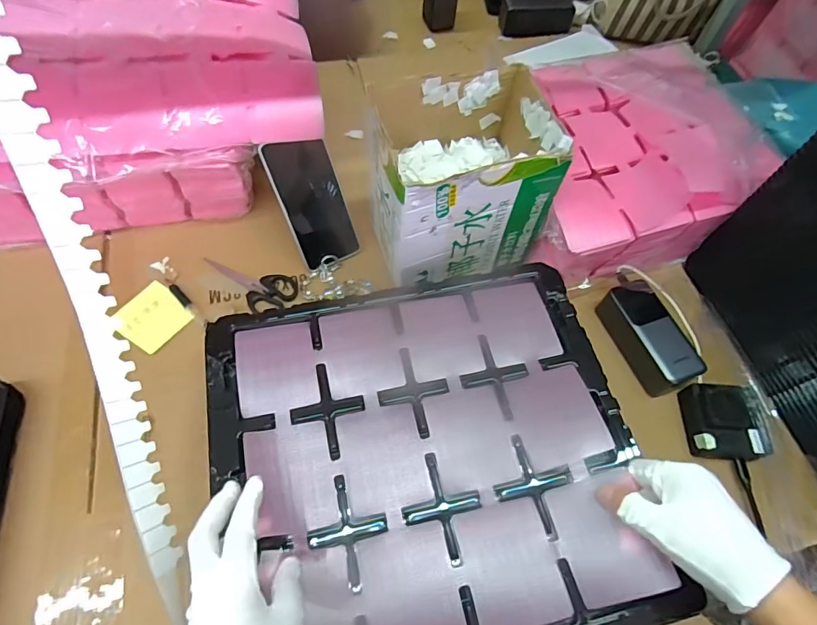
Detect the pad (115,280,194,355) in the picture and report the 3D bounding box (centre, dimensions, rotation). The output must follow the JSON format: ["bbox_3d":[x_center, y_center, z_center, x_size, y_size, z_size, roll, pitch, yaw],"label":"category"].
[{"bbox_3d":[-0.312,0.006,0.570,0.074,0.010,0.073,33,63,15],"label":"pad"}]

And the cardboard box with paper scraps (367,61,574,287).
[{"bbox_3d":[0.058,-0.150,0.542,0.178,0.171,0.154,-13,64,-11],"label":"cardboard box with paper scraps"}]

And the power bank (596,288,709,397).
[{"bbox_3d":[0.289,0.031,0.563,0.062,0.060,0.129,-19,65,-14],"label":"power bank"}]

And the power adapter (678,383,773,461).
[{"bbox_3d":[0.353,0.123,0.519,0.078,0.037,0.081,6,62,-1],"label":"power adapter"}]

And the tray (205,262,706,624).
[{"bbox_3d":[0.018,0.117,0.411,0.359,0.030,0.335,-11,61,-10],"label":"tray"}]

